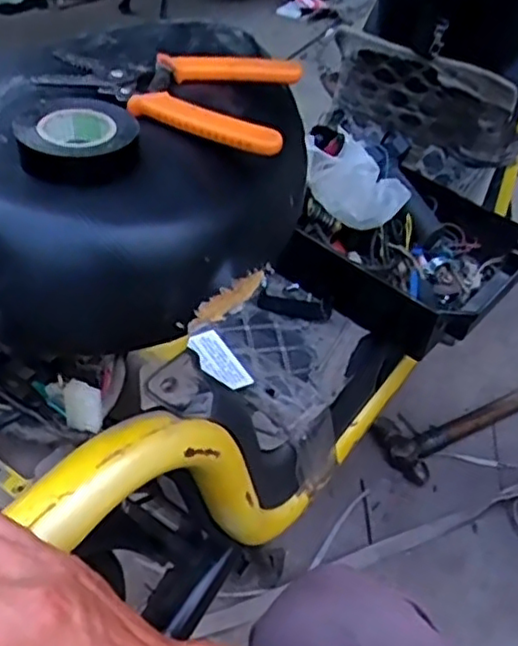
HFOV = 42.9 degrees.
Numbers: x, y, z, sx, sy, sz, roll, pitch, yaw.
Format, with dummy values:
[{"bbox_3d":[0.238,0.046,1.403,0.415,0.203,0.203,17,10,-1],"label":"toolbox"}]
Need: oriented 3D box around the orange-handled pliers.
[{"bbox_3d":[-0.054,-0.140,0.389,0.147,0.014,0.086,10,47,7],"label":"orange-handled pliers"}]

